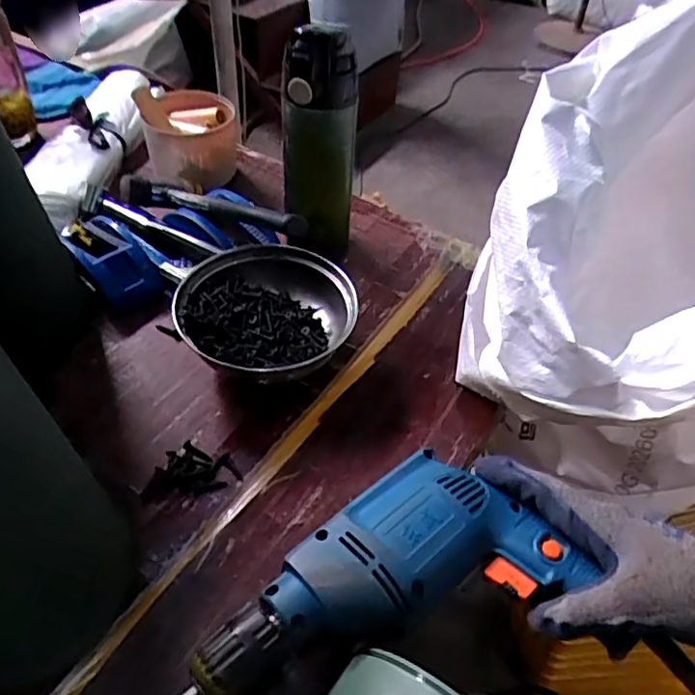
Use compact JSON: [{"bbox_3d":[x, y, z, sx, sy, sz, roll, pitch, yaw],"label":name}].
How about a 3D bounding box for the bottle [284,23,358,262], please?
[{"bbox_3d":[-0.030,-0.182,0.567,0.074,0.225,0.079,2,47,-3],"label":"bottle"}]

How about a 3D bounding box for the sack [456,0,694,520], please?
[{"bbox_3d":[0.262,-0.080,0.484,0.291,0.332,0.305,8,49,3],"label":"sack"}]

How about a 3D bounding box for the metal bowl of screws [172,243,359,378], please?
[{"bbox_3d":[-0.074,-0.023,0.527,0.149,0.061,0.149,2,47,-2],"label":"metal bowl of screws"}]

